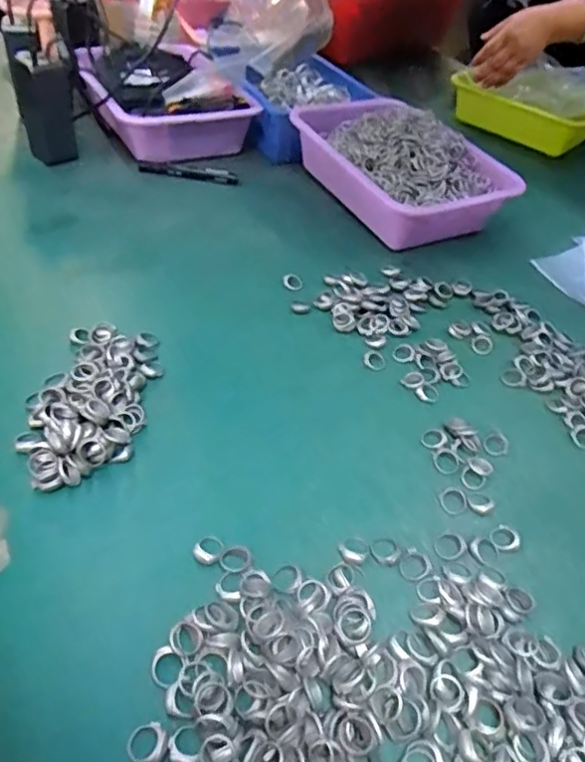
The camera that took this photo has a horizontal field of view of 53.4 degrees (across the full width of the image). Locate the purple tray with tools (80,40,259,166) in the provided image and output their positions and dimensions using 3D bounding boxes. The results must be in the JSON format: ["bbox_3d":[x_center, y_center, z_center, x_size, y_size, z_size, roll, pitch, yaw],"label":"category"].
[{"bbox_3d":[-0.203,-0.437,0.916,0.221,0.102,0.257,-16,50,-22],"label":"purple tray with tools"}]

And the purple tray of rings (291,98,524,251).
[{"bbox_3d":[0.156,-0.307,0.837,0.224,0.097,0.303,-19,51,-24],"label":"purple tray of rings"}]

